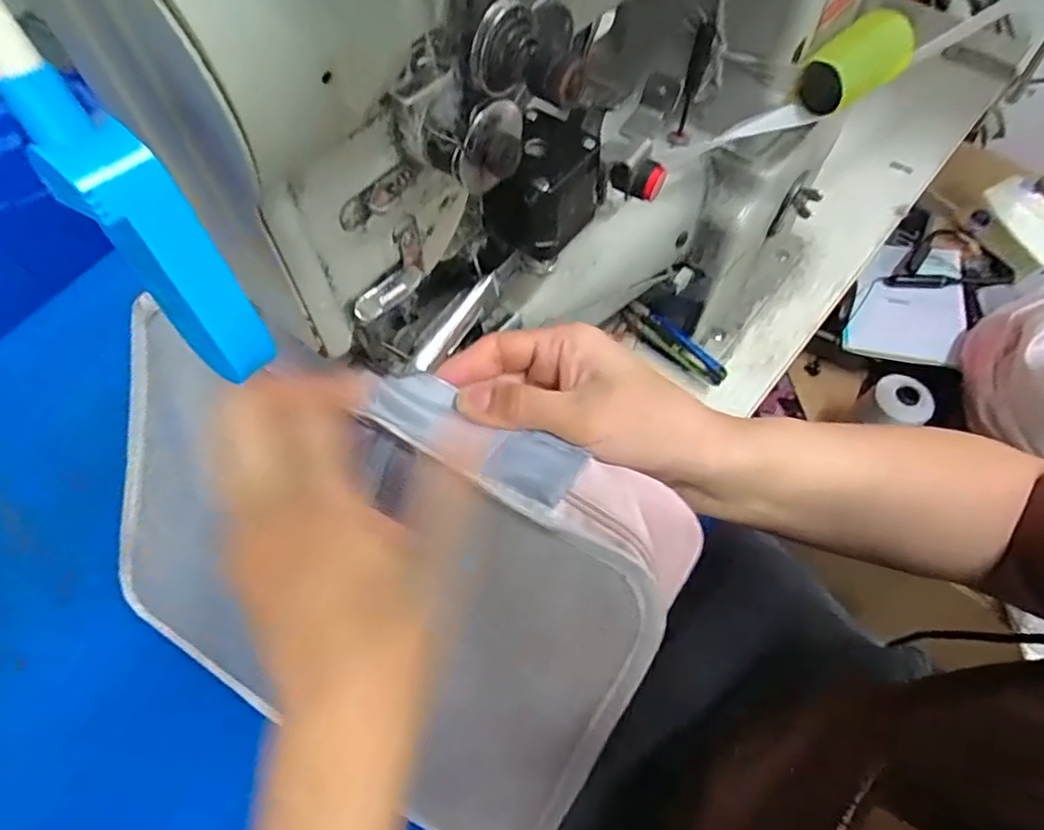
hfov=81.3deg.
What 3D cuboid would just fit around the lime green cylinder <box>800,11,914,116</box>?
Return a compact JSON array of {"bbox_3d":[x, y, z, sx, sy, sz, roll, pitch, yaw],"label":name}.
[{"bbox_3d":[0.202,-0.212,0.373,0.081,0.034,0.037,-39,70,-19],"label":"lime green cylinder"}]

